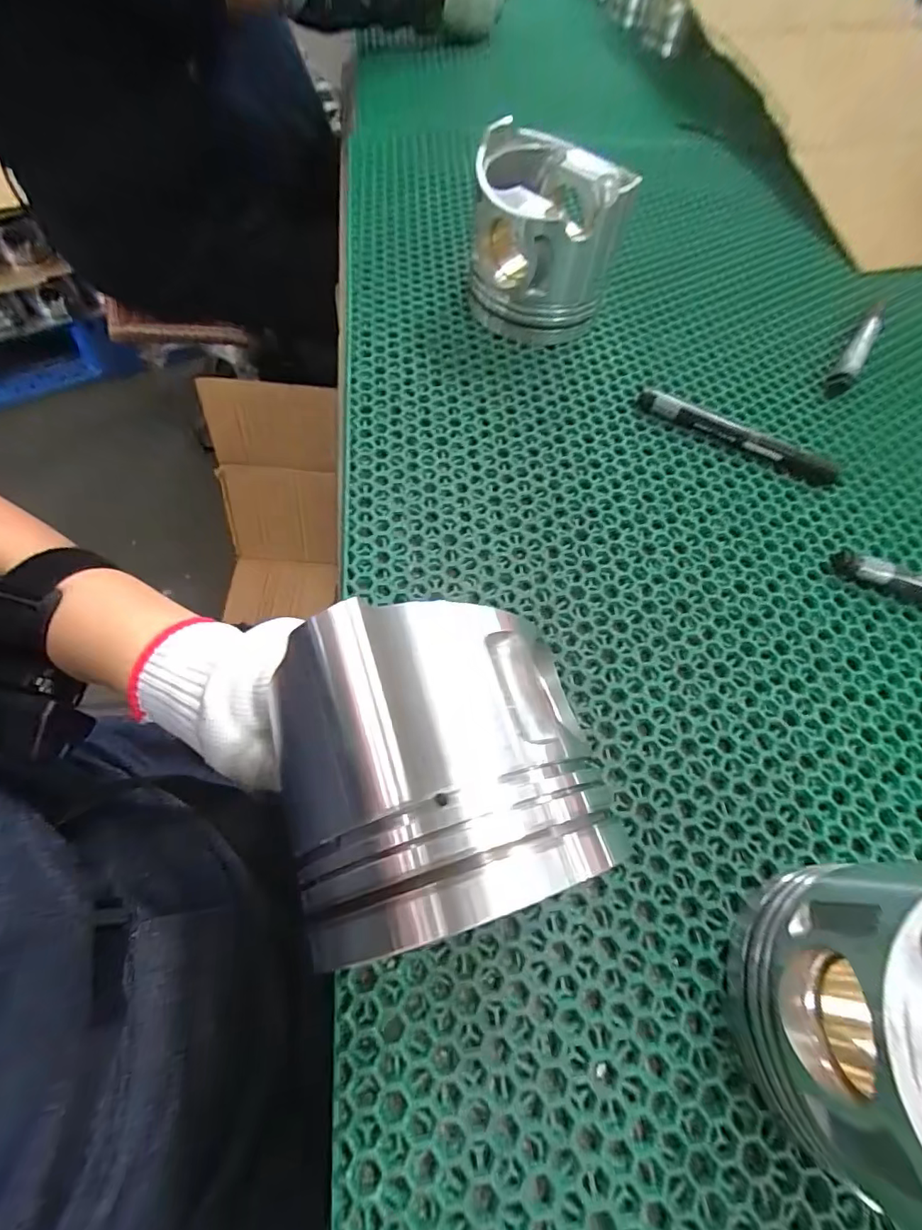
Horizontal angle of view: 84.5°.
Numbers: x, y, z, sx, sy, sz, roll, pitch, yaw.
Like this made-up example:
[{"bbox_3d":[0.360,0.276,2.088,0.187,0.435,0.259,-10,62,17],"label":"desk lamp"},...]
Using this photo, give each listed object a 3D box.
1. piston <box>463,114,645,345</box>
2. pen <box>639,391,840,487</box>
[{"bbox_3d":[0.062,-0.276,0.377,0.103,0.097,0.103,14,64,3],"label":"piston"},{"bbox_3d":[0.196,-0.127,0.359,0.142,0.015,0.019,26,65,9],"label":"pen"}]

